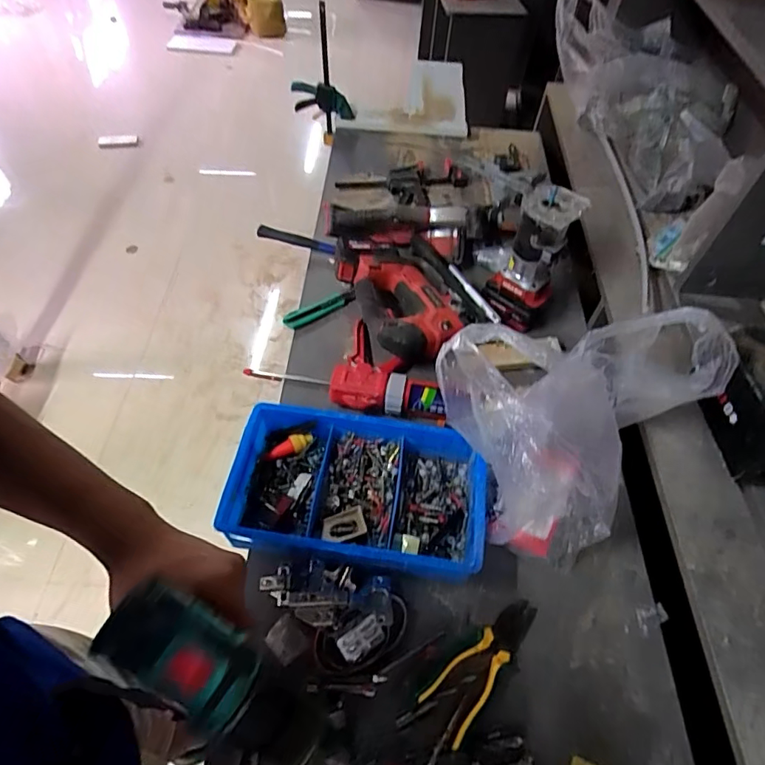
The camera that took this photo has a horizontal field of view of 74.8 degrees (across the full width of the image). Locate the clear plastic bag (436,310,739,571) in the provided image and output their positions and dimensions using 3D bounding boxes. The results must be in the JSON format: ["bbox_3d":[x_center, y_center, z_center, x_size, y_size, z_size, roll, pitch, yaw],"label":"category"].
[{"bbox_3d":[0.267,0.037,0.682,0.337,0.258,0.253,-32,63,-23],"label":"clear plastic bag"}]

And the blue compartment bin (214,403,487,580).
[{"bbox_3d":[-0.036,0.153,0.718,0.354,0.072,0.199,8,55,2],"label":"blue compartment bin"}]

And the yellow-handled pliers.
[{"bbox_3d":[0.126,0.348,0.634,0.062,0.018,0.189,37,60,20],"label":"yellow-handled pliers"}]

